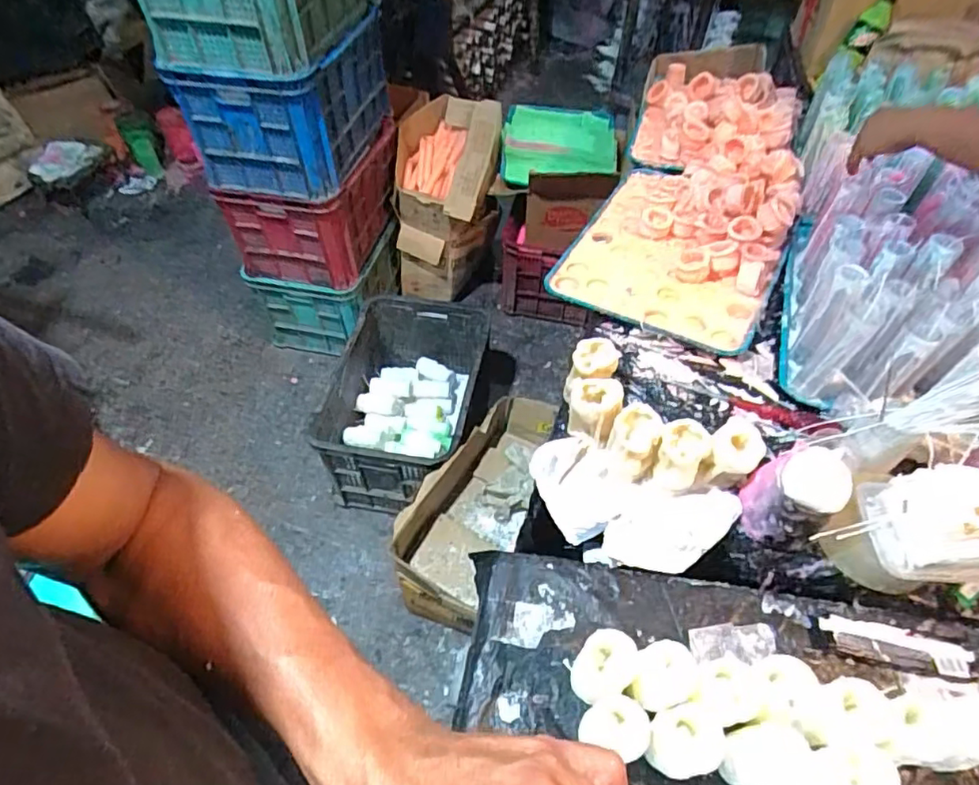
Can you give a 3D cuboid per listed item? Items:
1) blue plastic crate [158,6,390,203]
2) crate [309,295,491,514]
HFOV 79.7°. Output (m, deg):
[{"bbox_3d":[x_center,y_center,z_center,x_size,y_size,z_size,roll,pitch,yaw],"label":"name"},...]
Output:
[{"bbox_3d":[-0.545,-0.822,1.671,0.402,0.297,0.539,13,52,10],"label":"blue plastic crate"},{"bbox_3d":[-0.251,0.018,1.645,0.429,0.284,0.587,8,51,6],"label":"crate"}]

